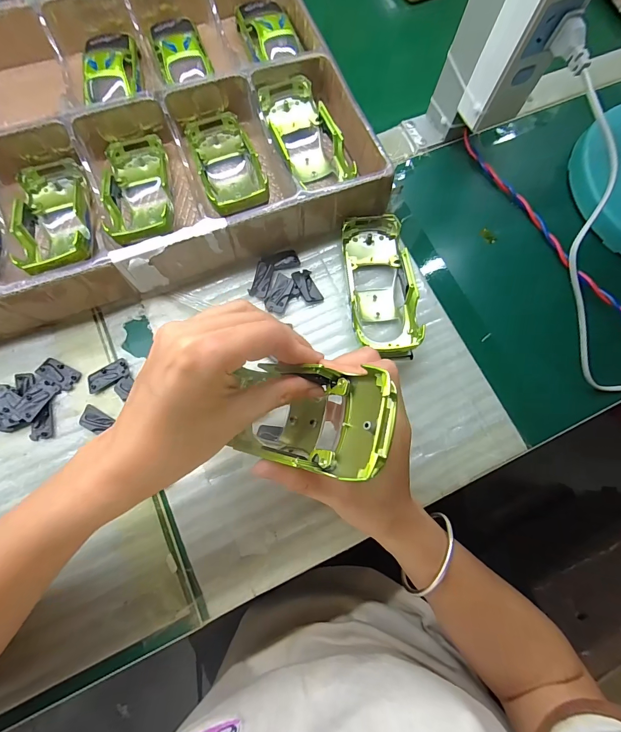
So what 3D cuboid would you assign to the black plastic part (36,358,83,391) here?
[{"bbox_3d":[-0.210,0.006,0.287,0.030,0.007,0.017,27,76,5],"label":"black plastic part"}]

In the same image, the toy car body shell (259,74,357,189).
[{"bbox_3d":[-0.008,-0.216,0.327,0.057,0.033,0.119,-23,78,-7],"label":"toy car body shell"}]

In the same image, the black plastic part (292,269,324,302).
[{"bbox_3d":[-0.003,-0.072,0.309,0.018,0.005,0.033,-23,77,-8],"label":"black plastic part"}]

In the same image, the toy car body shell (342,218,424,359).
[{"bbox_3d":[0.062,-0.071,0.297,0.053,0.033,0.133,-5,75,-4],"label":"toy car body shell"}]

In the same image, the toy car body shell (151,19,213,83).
[{"bbox_3d":[-0.131,-0.319,0.341,0.044,0.019,0.089,-18,77,-7],"label":"toy car body shell"}]

